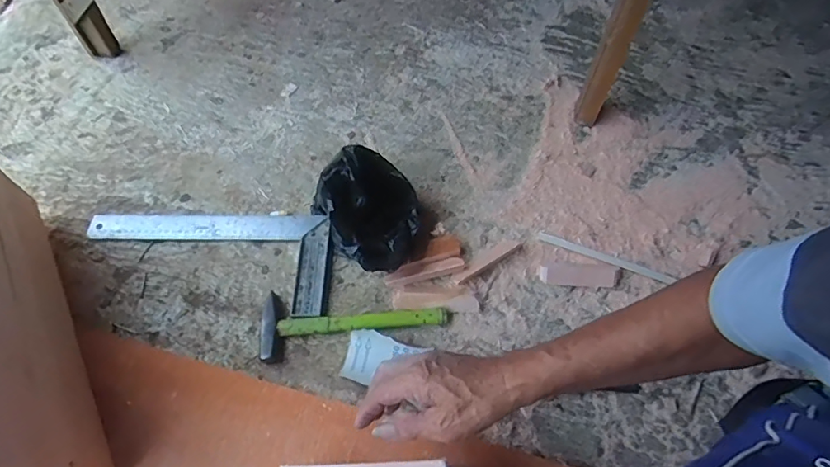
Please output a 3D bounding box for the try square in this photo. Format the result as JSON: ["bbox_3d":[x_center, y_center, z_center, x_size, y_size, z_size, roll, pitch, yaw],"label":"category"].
[{"bbox_3d":[-0.295,0.032,0.695,0.351,0.014,0.149,3,60,1],"label":"try square"}]

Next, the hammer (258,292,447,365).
[{"bbox_3d":[-0.079,0.108,0.643,0.240,0.023,0.088,-6,60,-4],"label":"hammer"}]

